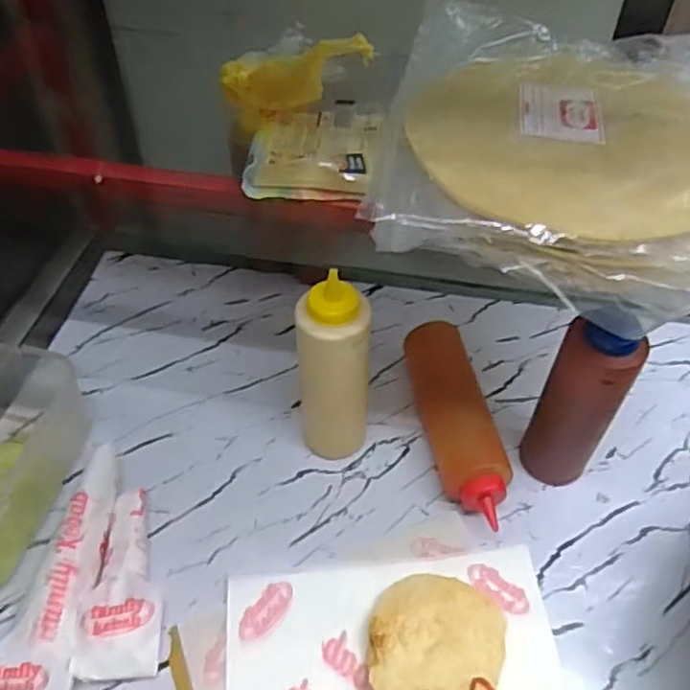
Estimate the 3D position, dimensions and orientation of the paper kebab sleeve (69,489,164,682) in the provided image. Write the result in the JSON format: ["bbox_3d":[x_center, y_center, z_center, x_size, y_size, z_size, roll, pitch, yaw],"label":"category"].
[{"bbox_3d":[-0.173,0.184,0.515,0.059,0.025,0.147,-3,48,-4],"label":"paper kebab sleeve"}]

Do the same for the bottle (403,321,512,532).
[{"bbox_3d":[0.107,0.070,0.603,0.068,0.053,0.204,-8,49,-8],"label":"bottle"}]

